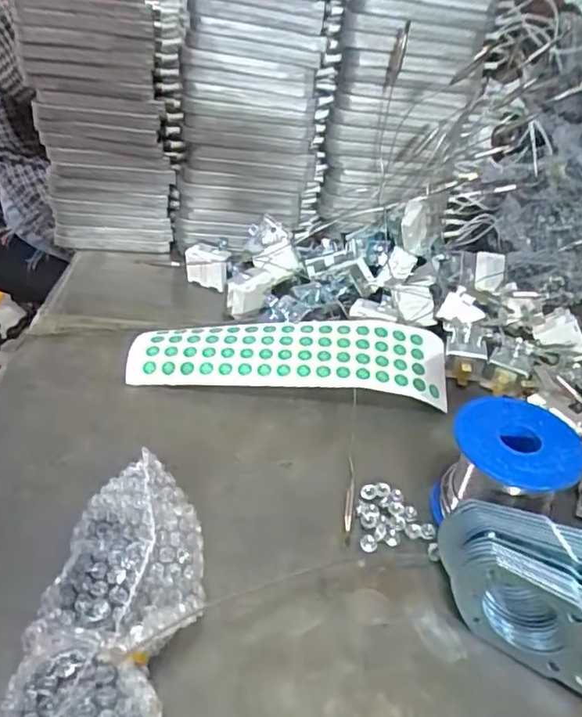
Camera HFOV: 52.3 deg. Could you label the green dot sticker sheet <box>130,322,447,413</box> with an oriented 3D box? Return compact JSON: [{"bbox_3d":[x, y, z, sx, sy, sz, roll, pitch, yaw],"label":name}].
[{"bbox_3d":[-0.002,-0.002,0.415,0.216,0.032,0.058,4,37,2],"label":"green dot sticker sheet"}]

